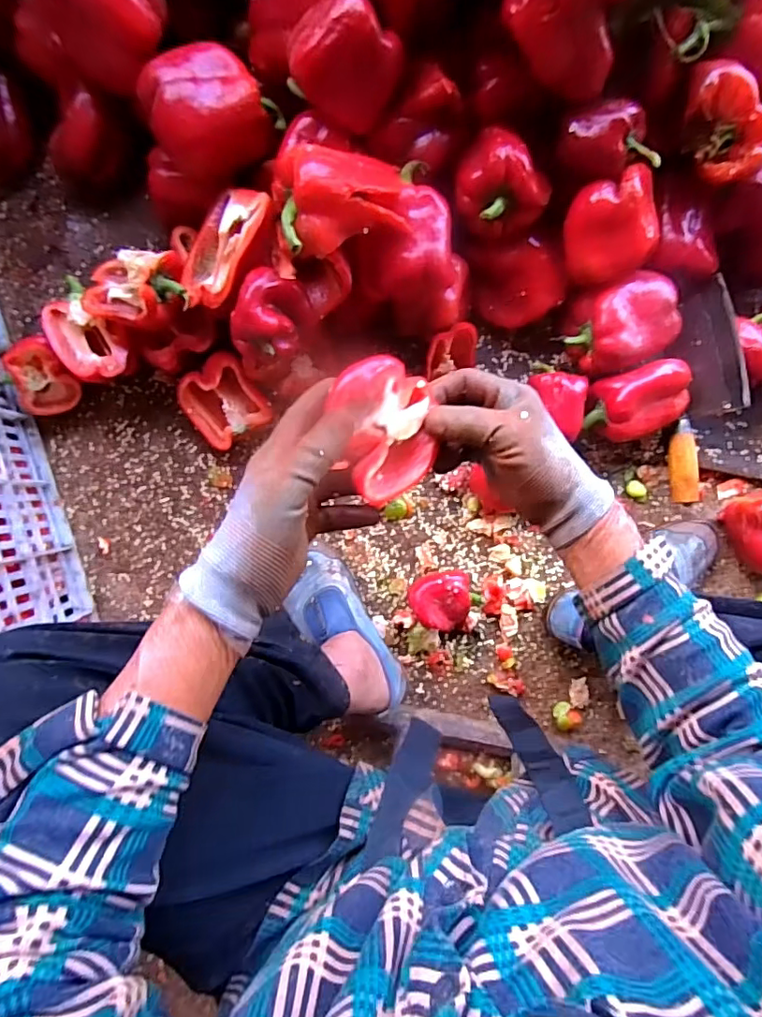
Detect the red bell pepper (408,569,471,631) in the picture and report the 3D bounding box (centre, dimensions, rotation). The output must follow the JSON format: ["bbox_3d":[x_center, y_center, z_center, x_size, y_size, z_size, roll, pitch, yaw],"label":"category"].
[{"bbox_3d":[0.072,0.112,0.663,0.080,0.058,0.079,8,93,-2],"label":"red bell pepper"}]

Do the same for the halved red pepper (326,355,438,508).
[{"bbox_3d":[0.007,-0.054,0.372,0.063,0.040,0.093,-13,94,-1],"label":"halved red pepper"}]

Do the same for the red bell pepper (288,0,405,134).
[{"bbox_3d":[-0.034,-0.390,0.479,0.095,0.060,0.074,30,92,-3],"label":"red bell pepper"}]

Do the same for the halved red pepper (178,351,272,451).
[{"bbox_3d":[-0.183,-0.125,0.642,0.092,0.028,0.092,-30,109,23],"label":"halved red pepper"}]

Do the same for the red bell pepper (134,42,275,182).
[{"bbox_3d":[-0.168,-0.381,0.531,0.110,0.087,0.091,-27,94,0],"label":"red bell pepper"}]

